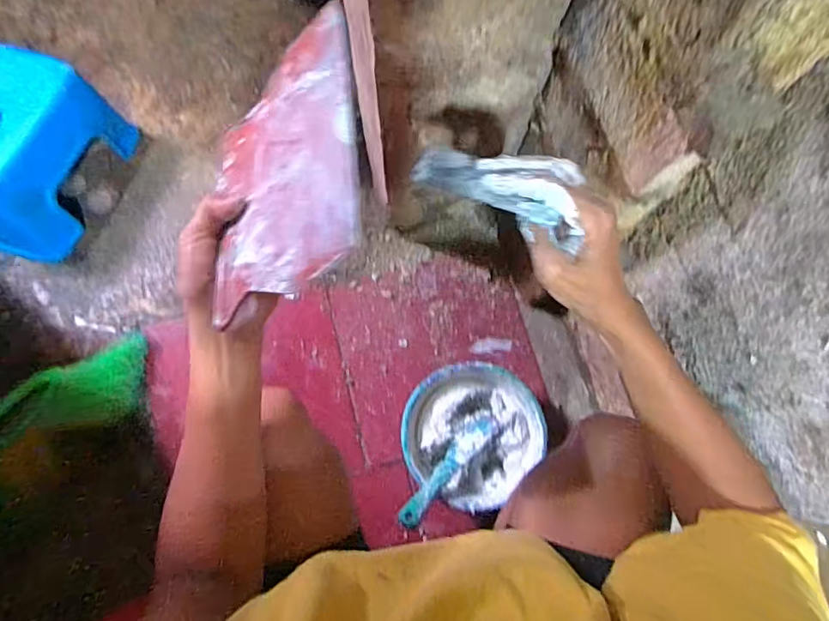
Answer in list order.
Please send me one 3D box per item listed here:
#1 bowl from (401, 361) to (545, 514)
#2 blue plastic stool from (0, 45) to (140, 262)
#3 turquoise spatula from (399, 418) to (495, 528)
[{"bbox_3d":[0.084,0.180,0.757,0.195,0.070,0.193,0,77,-1],"label":"bowl"},{"bbox_3d":[-0.633,-0.247,0.819,0.193,0.176,0.293,20,78,3],"label":"blue plastic stool"},{"bbox_3d":[0.047,0.225,0.722,0.037,0.036,0.192,43,60,8],"label":"turquoise spatula"}]

